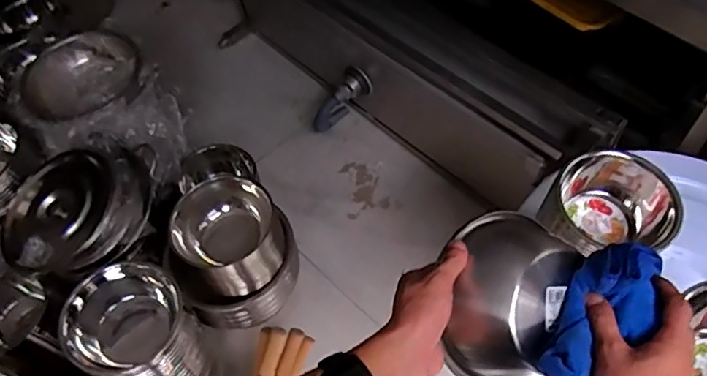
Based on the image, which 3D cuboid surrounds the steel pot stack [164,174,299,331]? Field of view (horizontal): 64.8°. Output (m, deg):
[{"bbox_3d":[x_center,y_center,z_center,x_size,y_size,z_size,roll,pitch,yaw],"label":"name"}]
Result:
[{"bbox_3d":[-0.311,0.162,1.391,0.273,0.326,0.294,35,65,25],"label":"steel pot stack"}]

